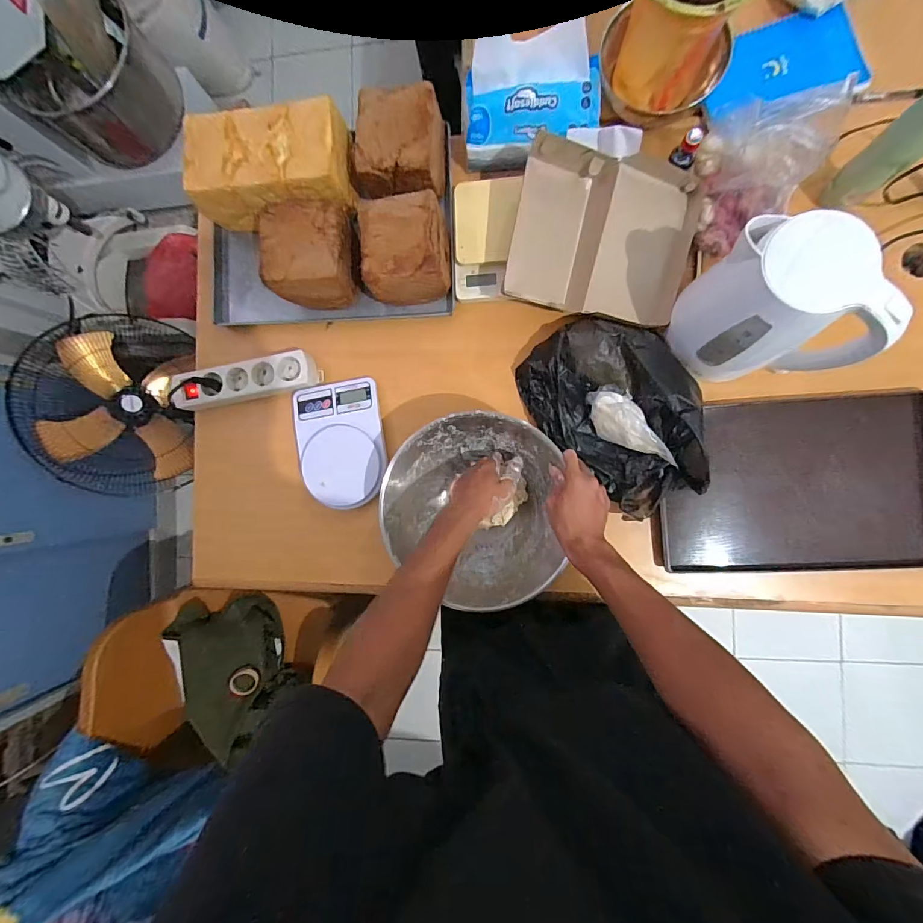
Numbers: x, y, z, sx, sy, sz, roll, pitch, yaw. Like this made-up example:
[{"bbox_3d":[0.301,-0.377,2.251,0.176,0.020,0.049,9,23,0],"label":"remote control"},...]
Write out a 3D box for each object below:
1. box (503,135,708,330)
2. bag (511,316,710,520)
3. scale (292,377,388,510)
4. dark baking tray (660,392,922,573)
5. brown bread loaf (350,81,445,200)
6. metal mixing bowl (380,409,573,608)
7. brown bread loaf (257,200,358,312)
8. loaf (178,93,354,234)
[{"bbox_3d":[0.197,-0.313,0.591,0.252,0.084,0.201,8,90,6],"label":"box"},{"bbox_3d":[0.223,-0.068,0.582,0.213,0.103,0.290,-26,87,5],"label":"bag"},{"bbox_3d":[-0.189,-0.028,0.662,0.136,0.043,0.195,-10,89,6],"label":"scale"},{"bbox_3d":[0.473,0.036,0.597,0.359,0.041,0.242,-3,89,6],"label":"dark baking tray"},{"bbox_3d":[-0.092,-0.441,0.593,0.127,0.079,0.127,1,90,6],"label":"brown bread loaf"},{"bbox_3d":[0.014,0.070,0.601,0.227,0.101,0.260,-1,89,6],"label":"metal mixing bowl"},{"bbox_3d":[-0.217,-0.292,0.602,0.113,0.078,0.129,-2,89,6],"label":"brown bread loaf"},{"bbox_3d":[-0.281,-0.433,0.623,0.233,0.084,0.133,-4,89,6],"label":"loaf"}]

